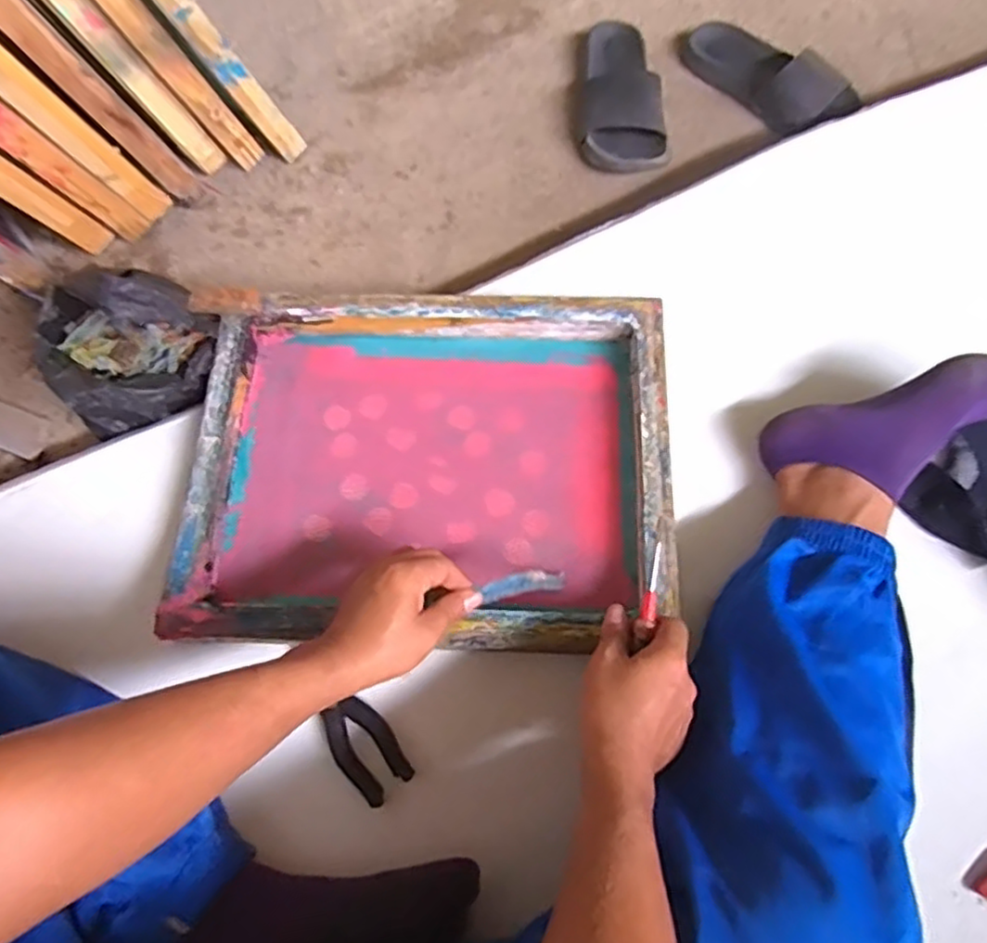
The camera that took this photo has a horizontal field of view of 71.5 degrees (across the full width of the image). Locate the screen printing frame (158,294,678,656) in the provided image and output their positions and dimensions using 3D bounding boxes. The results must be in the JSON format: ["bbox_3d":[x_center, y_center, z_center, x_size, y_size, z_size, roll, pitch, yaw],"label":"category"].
[{"bbox_3d":[-0.063,-0.010,0.667,0.448,0.047,0.349,1,68,3],"label":"screen printing frame"}]

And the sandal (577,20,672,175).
[{"bbox_3d":[0.167,-0.511,0.926,0.111,0.058,0.266,-1,68,2],"label":"sandal"}]

